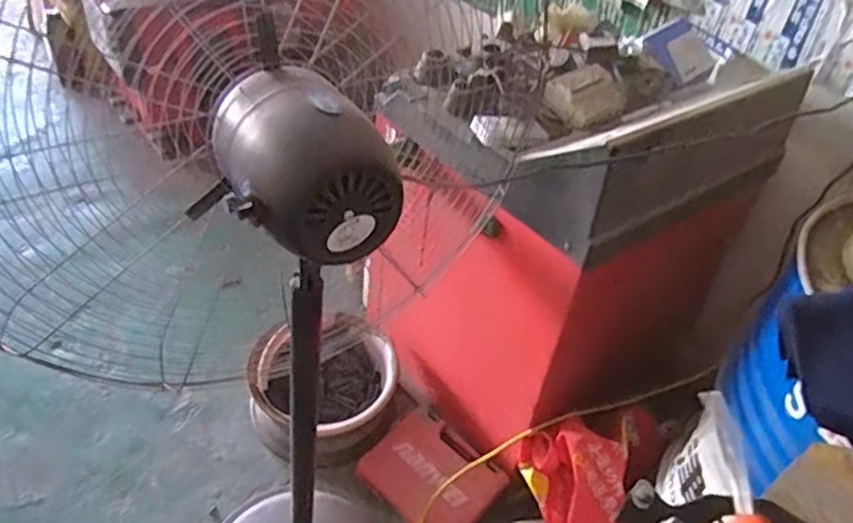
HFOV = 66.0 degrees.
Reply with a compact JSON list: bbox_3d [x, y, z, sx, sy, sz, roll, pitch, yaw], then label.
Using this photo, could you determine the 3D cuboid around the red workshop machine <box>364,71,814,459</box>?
[{"bbox_3d":[0.309,-0.057,1.490,0.705,0.906,0.557,-20,49,-26],"label":"red workshop machine"}]

